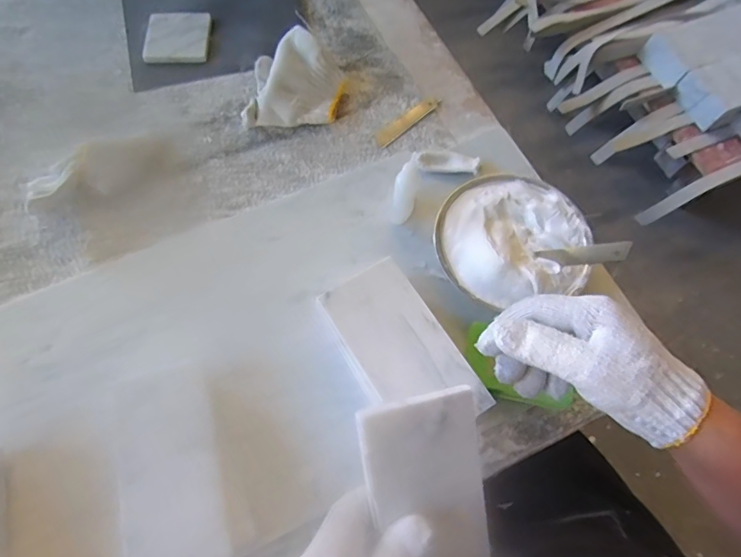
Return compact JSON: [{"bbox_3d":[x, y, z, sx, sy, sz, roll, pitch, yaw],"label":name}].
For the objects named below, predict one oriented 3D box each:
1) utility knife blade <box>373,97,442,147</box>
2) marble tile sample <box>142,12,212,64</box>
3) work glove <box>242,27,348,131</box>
[{"bbox_3d":[0.045,-0.190,0.591,0.099,0.005,0.019,-41,76,-16],"label":"utility knife blade"},{"bbox_3d":[-0.242,-0.304,0.617,0.077,0.008,0.076,-1,69,-3],"label":"marble tile sample"},{"bbox_3d":[-0.092,-0.228,0.568,0.125,0.059,0.095,-13,70,-7],"label":"work glove"}]

